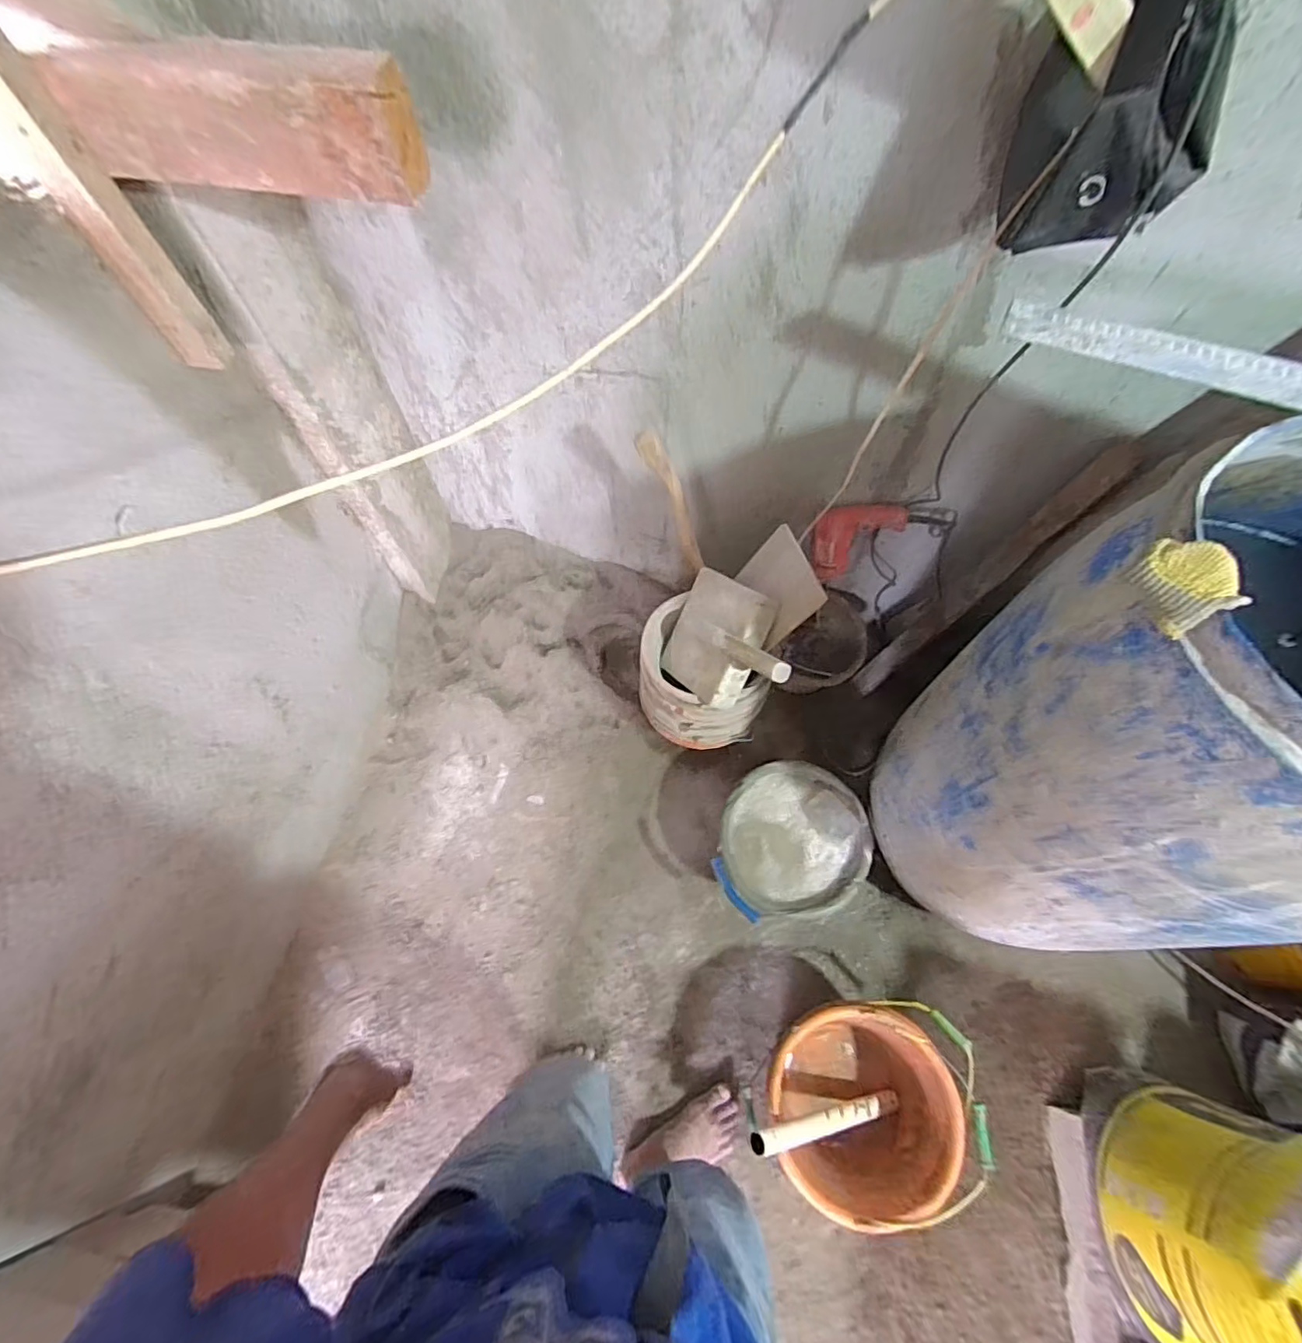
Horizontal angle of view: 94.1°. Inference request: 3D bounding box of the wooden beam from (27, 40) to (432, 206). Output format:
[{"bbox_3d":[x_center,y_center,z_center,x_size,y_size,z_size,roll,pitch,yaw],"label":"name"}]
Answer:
[{"bbox_3d":[-0.380,-0.504,0.557,0.329,0.103,0.053,7,65,5],"label":"wooden beam"}]

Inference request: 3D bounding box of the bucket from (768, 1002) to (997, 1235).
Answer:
[{"bbox_3d":[0.343,0.716,1.027,0.325,0.257,0.281,2,65,2],"label":"bucket"}]

